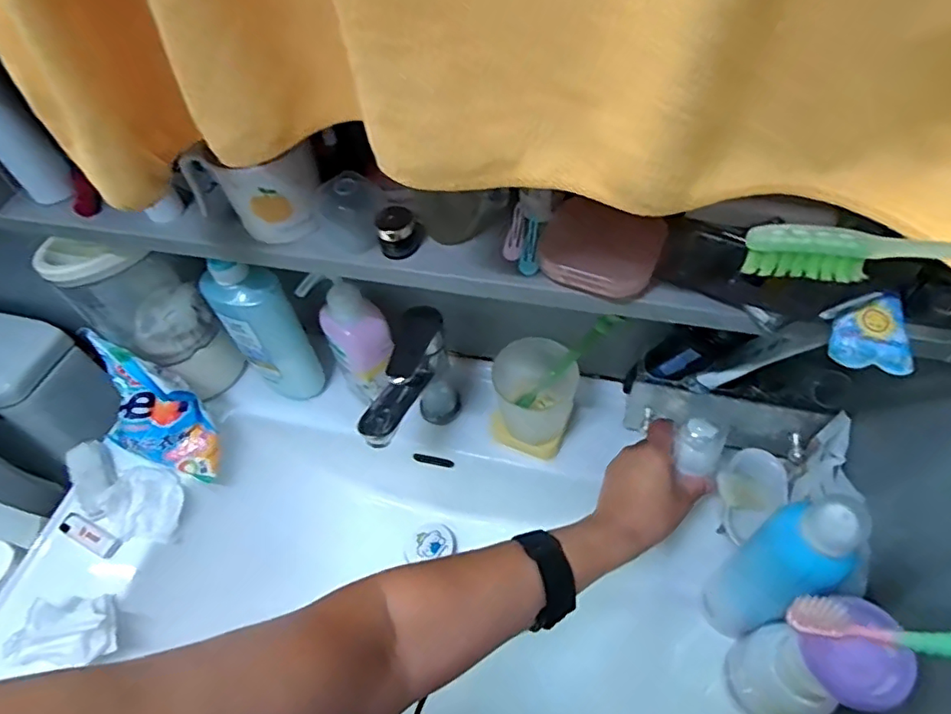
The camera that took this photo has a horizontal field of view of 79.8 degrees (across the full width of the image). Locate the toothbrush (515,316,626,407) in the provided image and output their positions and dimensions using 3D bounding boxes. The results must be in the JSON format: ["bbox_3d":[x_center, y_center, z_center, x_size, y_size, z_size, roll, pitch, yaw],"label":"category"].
[{"bbox_3d":[0.091,0.010,0.579,0.022,0.165,0.014,13,50,-24],"label":"toothbrush"}]

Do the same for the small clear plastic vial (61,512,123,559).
[{"bbox_3d":[-0.431,0.201,0.637,0.077,0.019,0.024,20,58,17],"label":"small clear plastic vial"}]

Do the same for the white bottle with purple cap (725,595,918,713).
[{"bbox_3d":[0.246,0.235,0.423,0.053,0.187,0.074,-15,55,-7],"label":"white bottle with purple cap"}]

